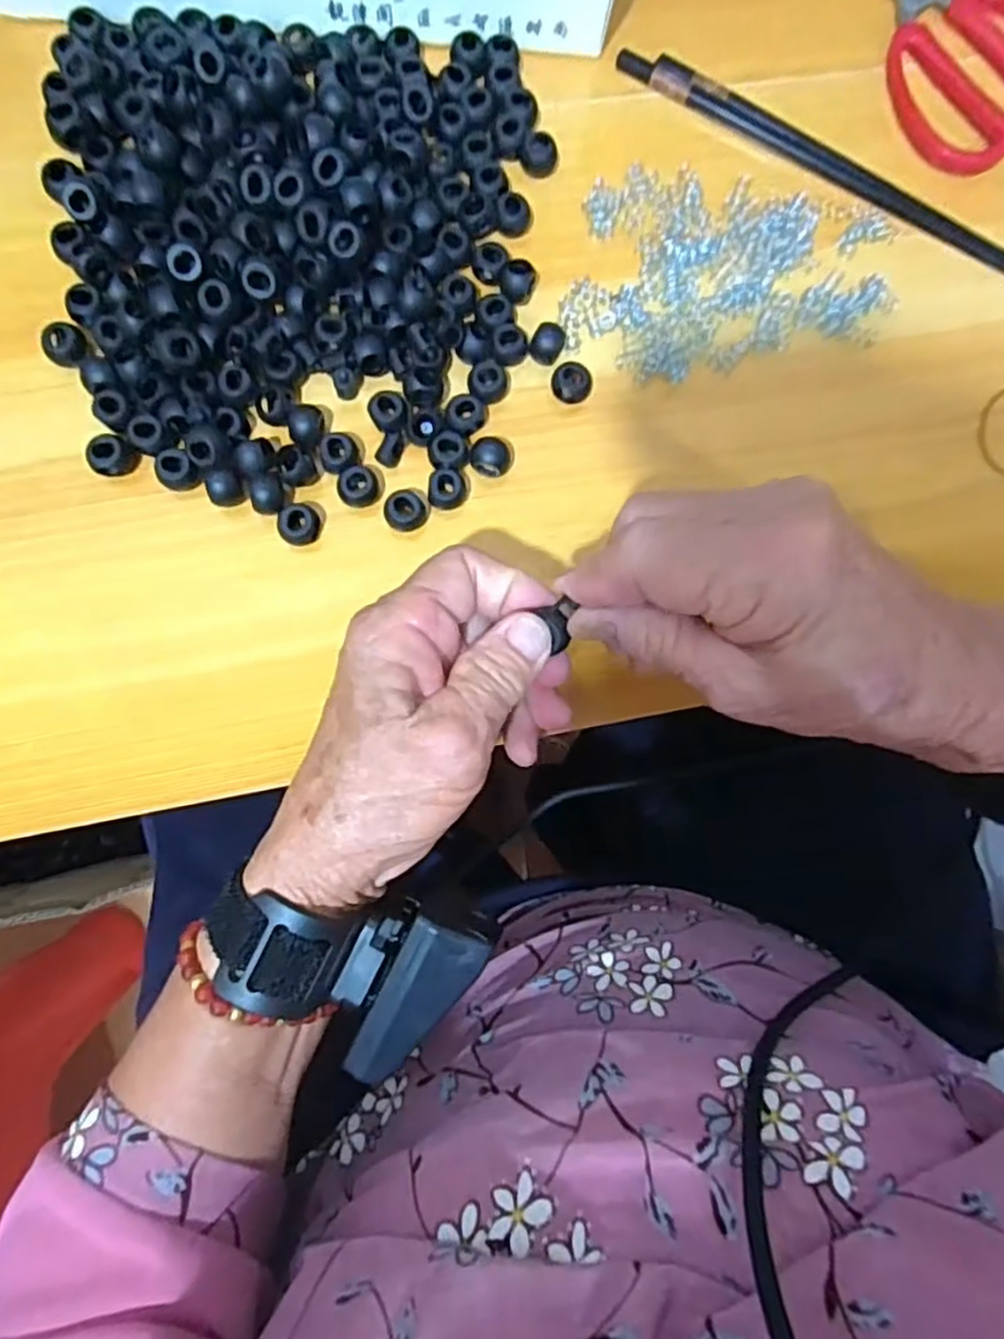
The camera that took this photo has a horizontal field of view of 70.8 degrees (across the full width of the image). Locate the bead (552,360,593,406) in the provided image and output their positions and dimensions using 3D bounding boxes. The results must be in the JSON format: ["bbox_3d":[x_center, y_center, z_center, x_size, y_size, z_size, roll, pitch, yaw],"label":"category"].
[{"bbox_3d":[0.032,-0.130,0.321,0.018,0.013,0.014,18,83,-2],"label":"bead"}]

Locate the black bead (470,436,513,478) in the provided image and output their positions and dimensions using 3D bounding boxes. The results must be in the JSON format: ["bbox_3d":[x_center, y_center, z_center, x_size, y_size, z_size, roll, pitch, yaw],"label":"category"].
[{"bbox_3d":[-0.005,-0.093,0.315,0.018,0.016,0.016,8,83,-3],"label":"black bead"}]

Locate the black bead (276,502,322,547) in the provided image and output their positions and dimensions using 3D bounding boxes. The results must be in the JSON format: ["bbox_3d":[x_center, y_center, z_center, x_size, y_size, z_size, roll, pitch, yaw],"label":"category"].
[{"bbox_3d":[-0.088,-0.062,0.306,0.015,0.015,0.017,12,83,-2],"label":"black bead"}]

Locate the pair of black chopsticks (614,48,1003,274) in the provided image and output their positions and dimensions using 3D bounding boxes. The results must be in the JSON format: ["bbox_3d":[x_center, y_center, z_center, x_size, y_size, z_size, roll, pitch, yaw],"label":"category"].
[{"bbox_3d":[0.168,-0.241,0.346,0.245,0.005,0.017,30,82,0],"label":"pair of black chopsticks"}]

